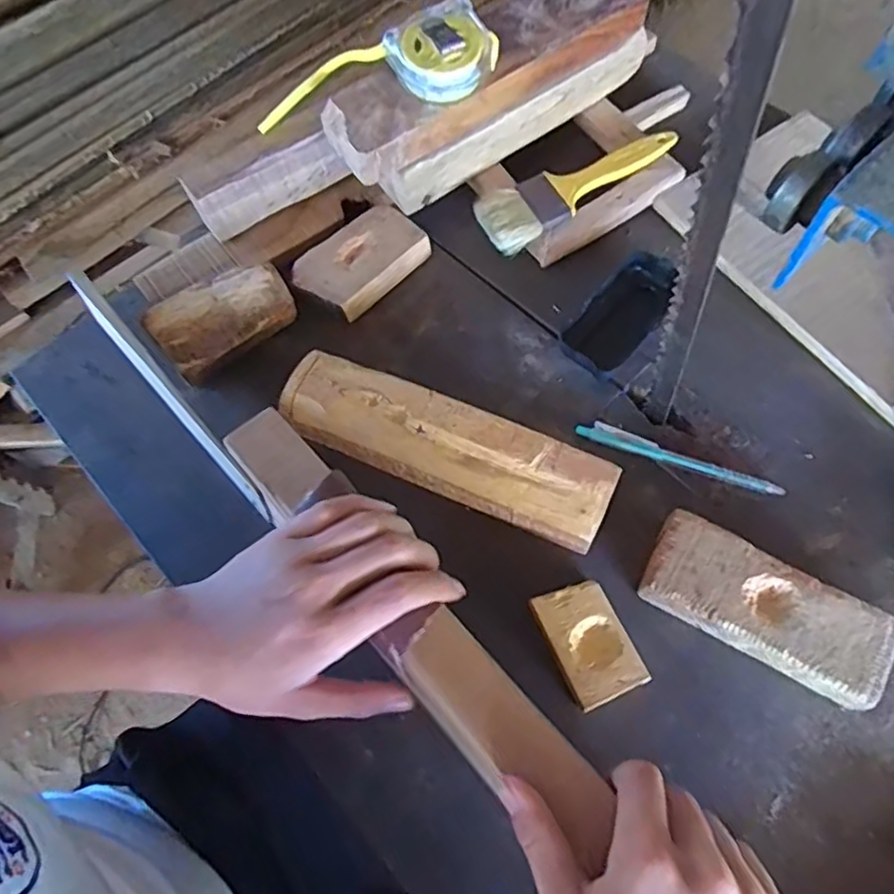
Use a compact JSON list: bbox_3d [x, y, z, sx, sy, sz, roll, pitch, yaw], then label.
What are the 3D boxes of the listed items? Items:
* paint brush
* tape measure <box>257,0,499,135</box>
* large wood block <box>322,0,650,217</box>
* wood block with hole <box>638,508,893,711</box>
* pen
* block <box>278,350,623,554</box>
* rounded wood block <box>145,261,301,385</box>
[{"bbox_3d":[0.106,-0.206,0.509,0.171,0.010,0.047,-26,86,-8],"label":"paint brush"},{"bbox_3d":[-0.060,-0.278,0.472,0.195,0.046,0.069,-3,64,21],"label":"tape measure"},{"bbox_3d":[0.036,-0.275,0.508,0.272,0.095,0.064,-34,68,-12],"label":"large wood block"},{"bbox_3d":[0.190,0.098,0.388,0.138,0.029,0.058,29,69,15],"label":"wood block with hole"},{"bbox_3d":[0.159,0.006,0.444,0.138,0.007,0.014,18,67,11],"label":"pen"},{"bbox_3d":[-0.004,0.002,0.432,0.226,0.040,0.063,23,68,13],"label":"block"},{"bbox_3d":[-0.170,-0.097,0.494,0.101,0.038,0.063,-42,70,-16],"label":"rounded wood block"}]

